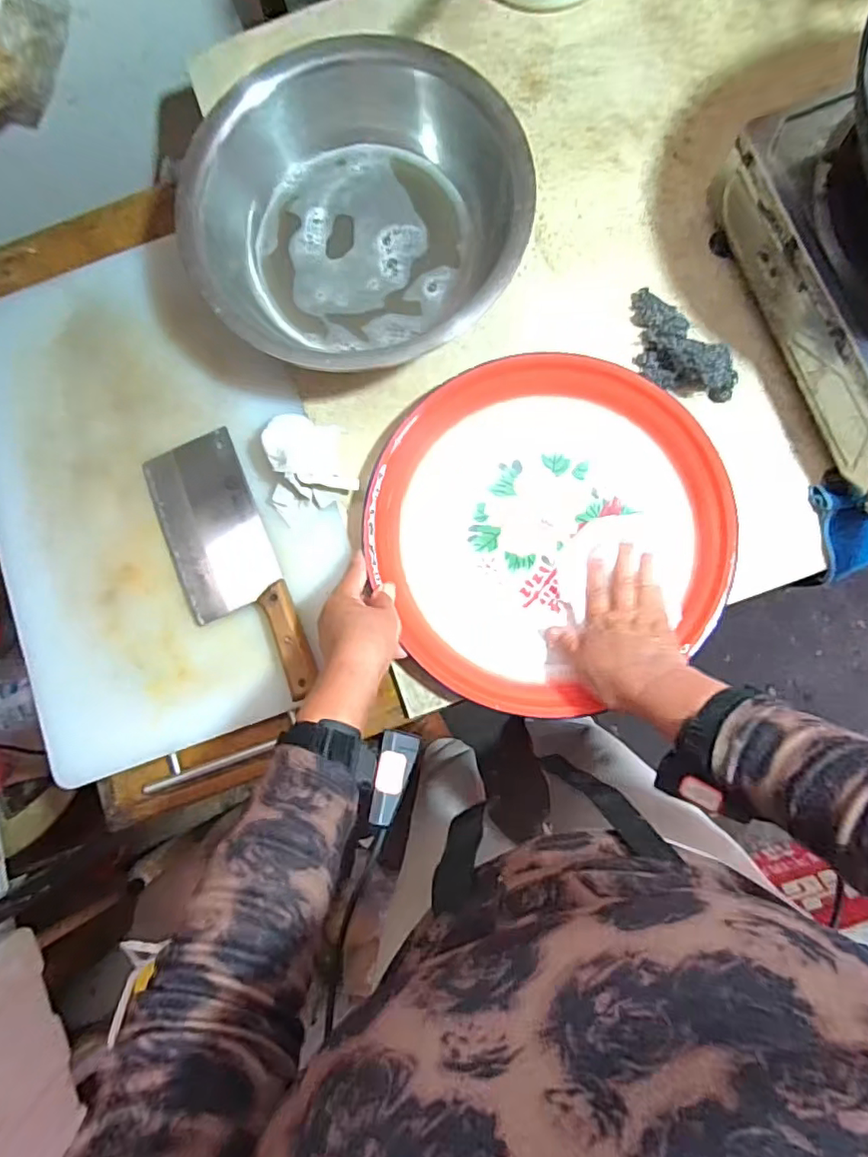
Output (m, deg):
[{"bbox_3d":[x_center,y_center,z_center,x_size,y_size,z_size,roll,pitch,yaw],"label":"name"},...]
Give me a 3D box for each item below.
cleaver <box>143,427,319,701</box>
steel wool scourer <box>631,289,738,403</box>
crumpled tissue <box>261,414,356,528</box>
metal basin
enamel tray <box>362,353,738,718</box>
[{"bbox_3d":[-0.212,-0.013,0.597,0.104,0.043,0.283,-23,87,0],"label":"cleaver"},{"bbox_3d":[0.244,-0.235,0.591,0.076,0.051,0.141,-34,75,0],"label":"steel wool scourer"},{"bbox_3d":[-0.131,-0.114,0.591,0.084,0.044,0.102,-18,87,1],"label":"crumpled tissue"},{"bbox_3d":[-0.068,-0.336,0.581,0.320,0.119,0.288,-28,87,0],"label":"metal basin"},{"bbox_3d":[0.105,-0.057,0.576,0.328,0.049,0.327,-36,87,0],"label":"enamel tray"}]

